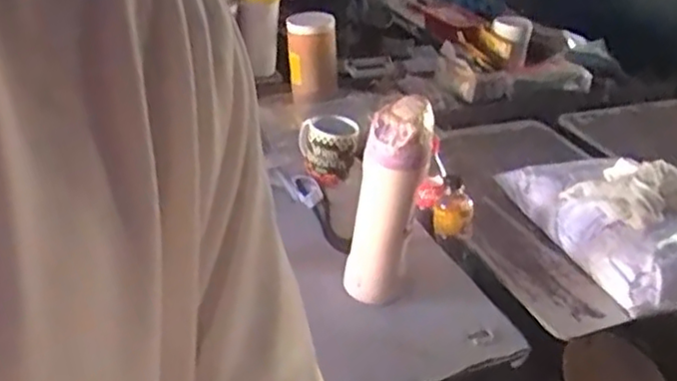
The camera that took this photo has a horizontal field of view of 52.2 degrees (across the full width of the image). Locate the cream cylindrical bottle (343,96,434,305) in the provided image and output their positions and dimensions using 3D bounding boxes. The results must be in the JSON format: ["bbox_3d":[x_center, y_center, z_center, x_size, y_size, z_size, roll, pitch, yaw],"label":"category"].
[{"bbox_3d":[0.057,0.031,0.850,0.074,0.280,0.077,10,33,5],"label":"cream cylindrical bottle"}]

